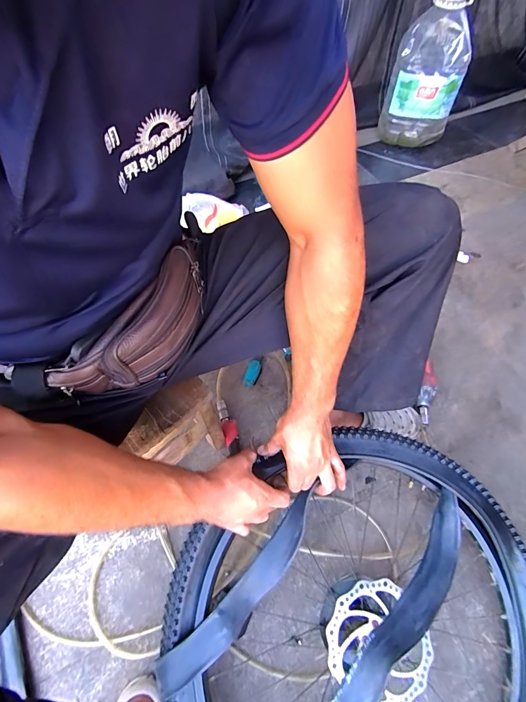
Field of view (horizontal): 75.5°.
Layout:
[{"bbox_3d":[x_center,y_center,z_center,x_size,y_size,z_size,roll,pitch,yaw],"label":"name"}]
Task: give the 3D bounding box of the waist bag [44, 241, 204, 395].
[{"bbox_3d":[-0.126,-0.020,0.374,0.062,0.088,0.195,36,77,21],"label":"waist bag"}]

